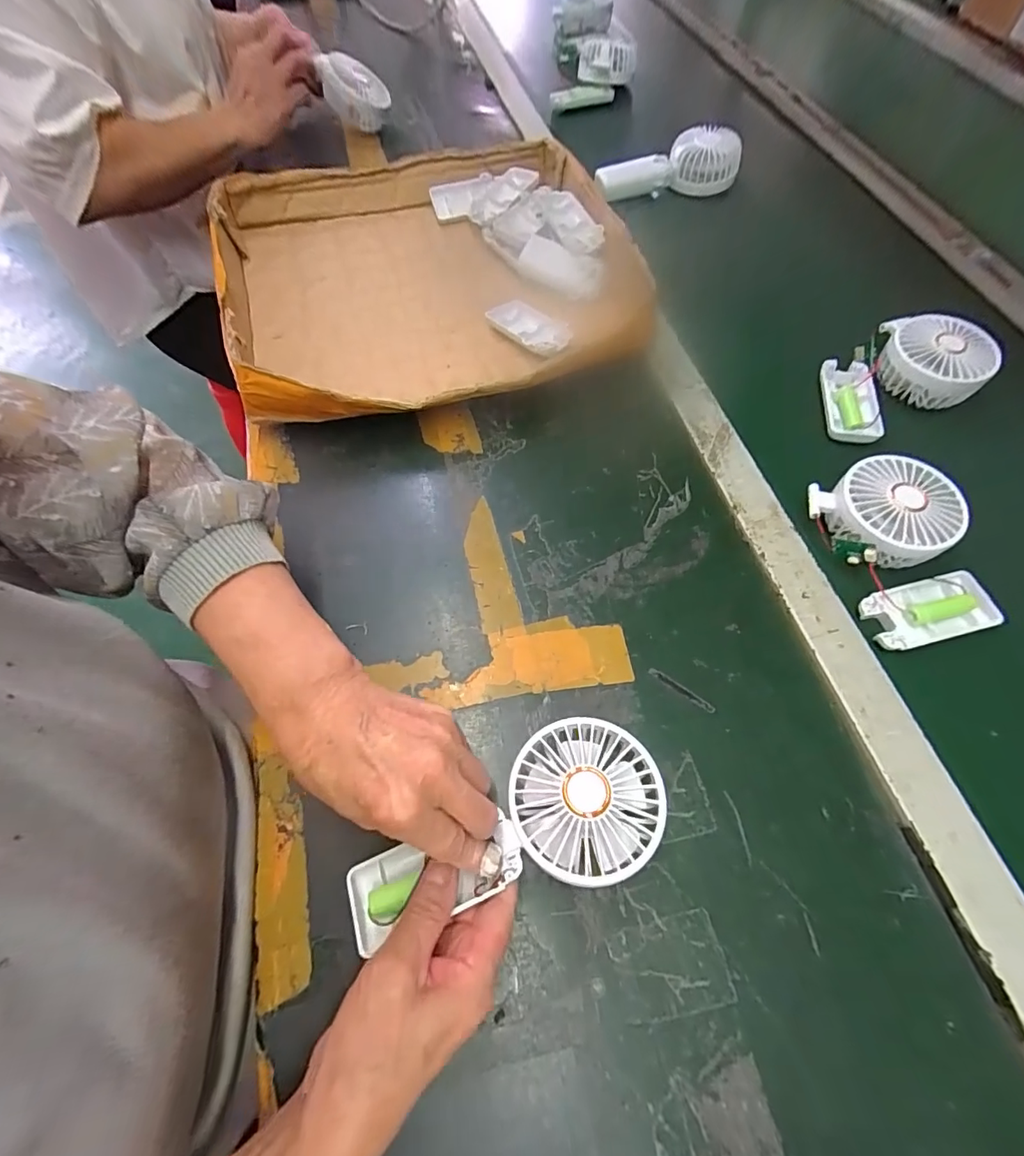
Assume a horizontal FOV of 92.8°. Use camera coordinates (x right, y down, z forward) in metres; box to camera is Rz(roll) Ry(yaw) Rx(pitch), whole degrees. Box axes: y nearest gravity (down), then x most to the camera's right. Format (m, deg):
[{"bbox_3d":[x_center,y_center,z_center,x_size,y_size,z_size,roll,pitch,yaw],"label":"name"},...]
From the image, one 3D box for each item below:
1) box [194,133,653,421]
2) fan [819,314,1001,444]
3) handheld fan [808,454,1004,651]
[{"bbox_3d":[-0.081,-0.324,0.519,0.409,0.070,0.383,-18,64,-8],"label":"box"},{"bbox_3d":[0.356,-0.192,0.456,0.150,0.048,0.098,-22,65,-10],"label":"fan"},{"bbox_3d":[0.300,-0.025,0.374,0.100,0.038,0.141,-12,64,-5],"label":"handheld fan"}]

